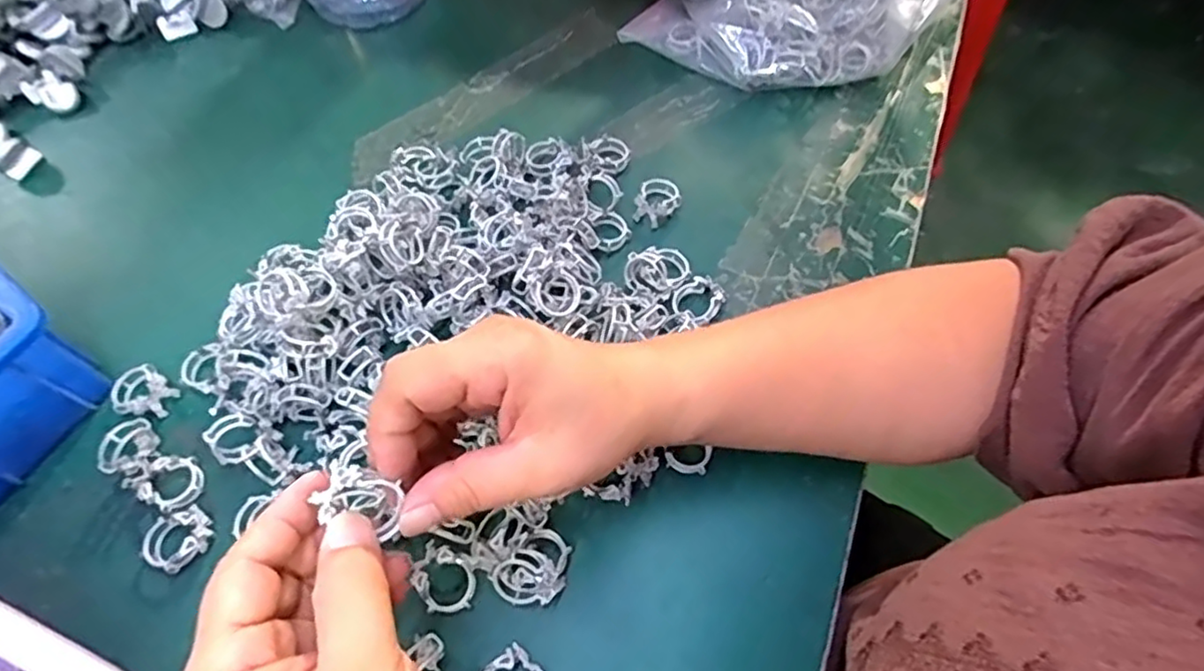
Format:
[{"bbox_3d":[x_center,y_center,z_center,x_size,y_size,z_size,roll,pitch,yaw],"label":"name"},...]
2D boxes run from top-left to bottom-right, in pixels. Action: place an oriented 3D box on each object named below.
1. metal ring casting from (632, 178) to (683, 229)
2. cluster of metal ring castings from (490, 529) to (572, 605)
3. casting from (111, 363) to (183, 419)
[{"bbox_3d":[0.036,-0.086,0.409,0.025,0.010,0.033,24,63,14],"label":"metal ring casting"},{"bbox_3d":[-0.030,0.107,0.296,0.027,0.017,0.036,38,67,20],"label":"cluster of metal ring castings"},{"bbox_3d":[-0.252,0.031,0.355,0.035,0.008,0.027,32,65,18],"label":"casting"}]

